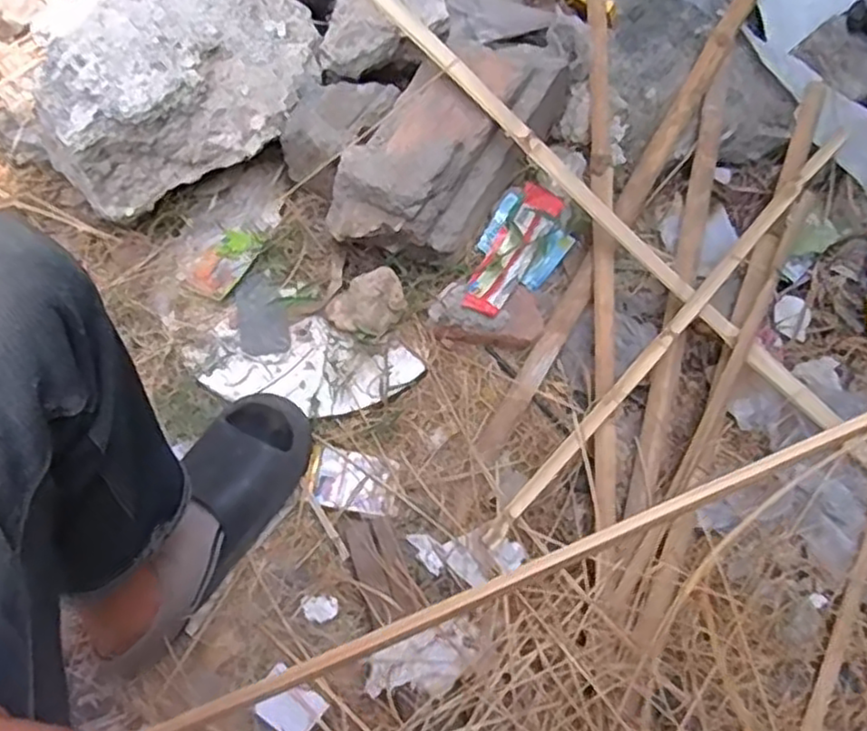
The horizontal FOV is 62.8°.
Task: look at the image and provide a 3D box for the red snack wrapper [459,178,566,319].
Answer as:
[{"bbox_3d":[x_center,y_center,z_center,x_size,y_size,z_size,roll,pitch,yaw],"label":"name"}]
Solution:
[{"bbox_3d":[0.100,-0.146,0.908,0.054,0.032,0.210,29,67,8],"label":"red snack wrapper"}]

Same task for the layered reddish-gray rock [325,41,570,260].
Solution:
[{"bbox_3d":[0.027,-0.281,0.894,0.157,0.133,0.368,31,67,9],"label":"layered reddish-gray rock"}]

